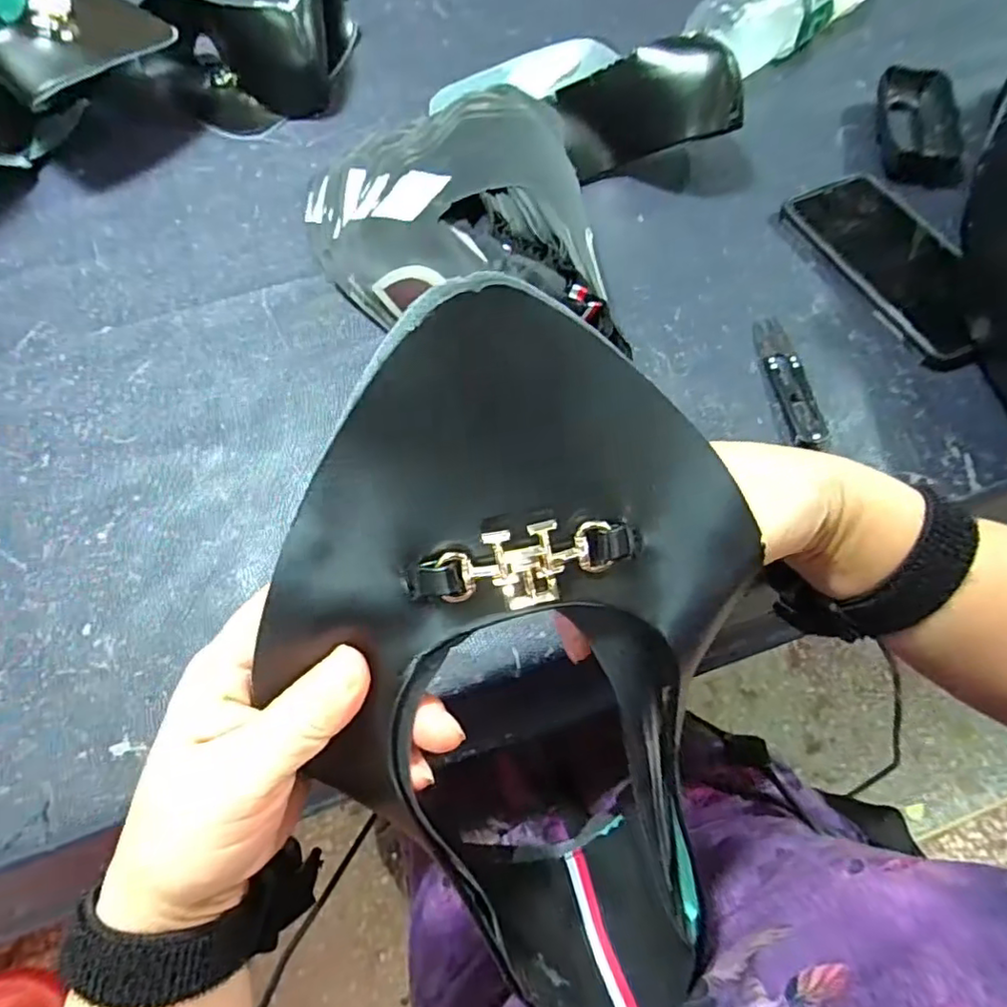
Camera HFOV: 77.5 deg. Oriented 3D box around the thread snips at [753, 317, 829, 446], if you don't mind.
[{"bbox_3d":[0.177,-0.077,0.389,0.024,0.007,0.096,-7,64,-2],"label":"thread snips"}]

